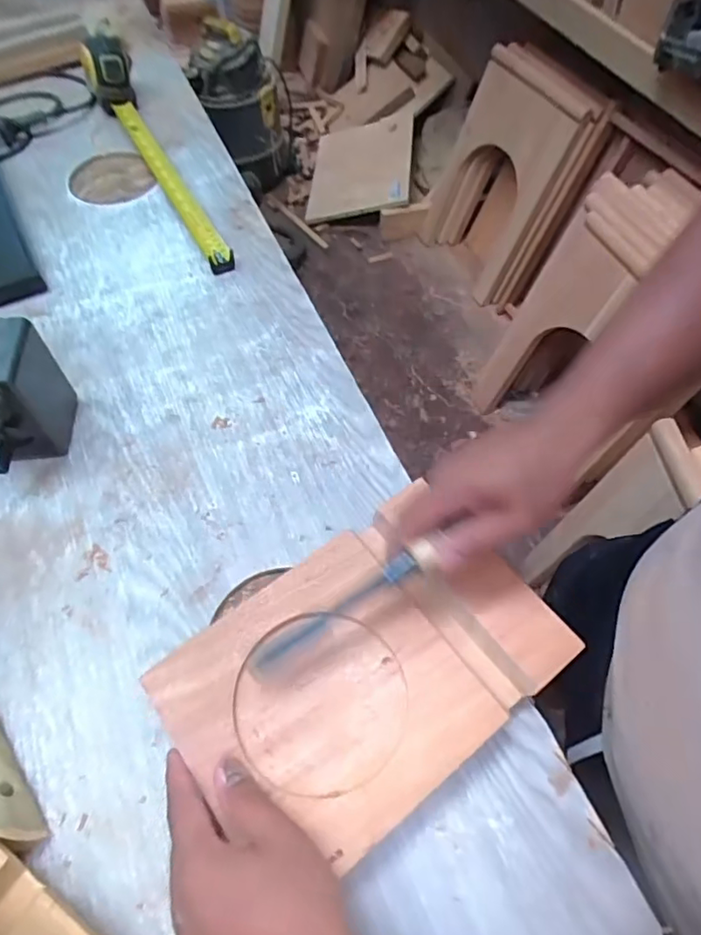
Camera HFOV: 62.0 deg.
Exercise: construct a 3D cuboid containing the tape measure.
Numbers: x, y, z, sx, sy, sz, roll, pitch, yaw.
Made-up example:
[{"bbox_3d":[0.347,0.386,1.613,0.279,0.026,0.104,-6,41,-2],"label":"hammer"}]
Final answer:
[{"bbox_3d":[-0.239,-0.386,0.705,0.060,0.071,0.412,-23,62,-13],"label":"tape measure"}]

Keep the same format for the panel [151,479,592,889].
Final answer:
[{"bbox_3d":[0.009,0.136,0.402,0.245,0.021,0.165,-34,65,-18],"label":"panel"}]

